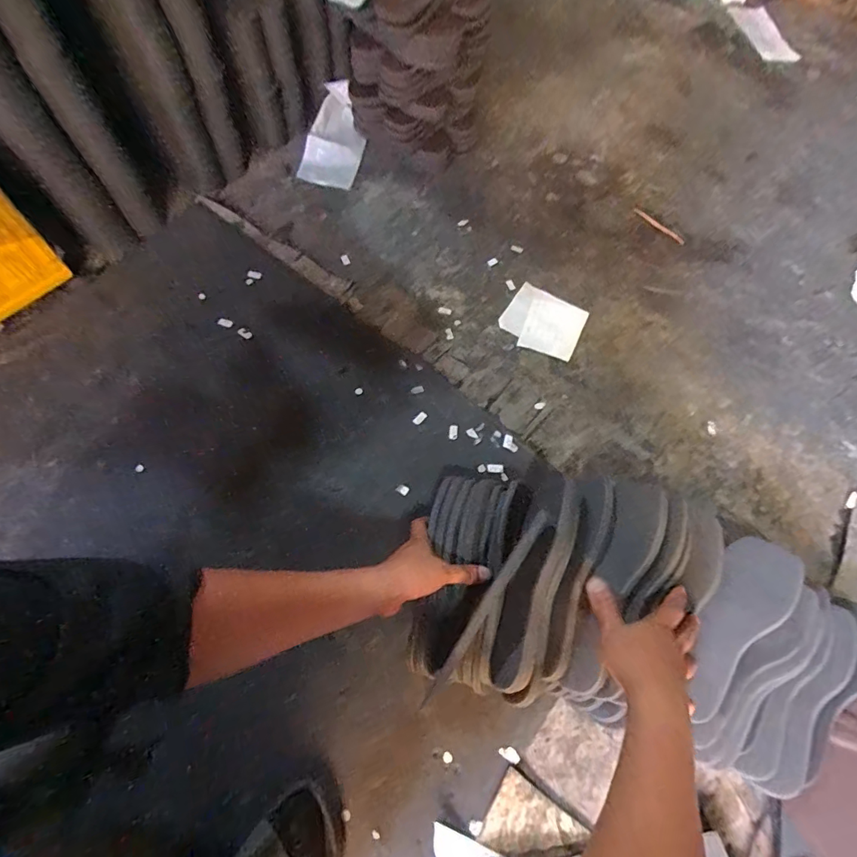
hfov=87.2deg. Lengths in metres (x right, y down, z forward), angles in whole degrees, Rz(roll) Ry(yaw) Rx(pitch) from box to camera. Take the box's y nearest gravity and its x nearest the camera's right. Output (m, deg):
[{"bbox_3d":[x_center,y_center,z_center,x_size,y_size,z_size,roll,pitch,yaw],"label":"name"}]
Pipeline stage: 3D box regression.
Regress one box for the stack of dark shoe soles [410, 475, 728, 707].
[{"bbox_3d":[0.172,0.182,0.531,0.353,0.120,0.246,6,65,2],"label":"stack of dark shoe soles"}]

